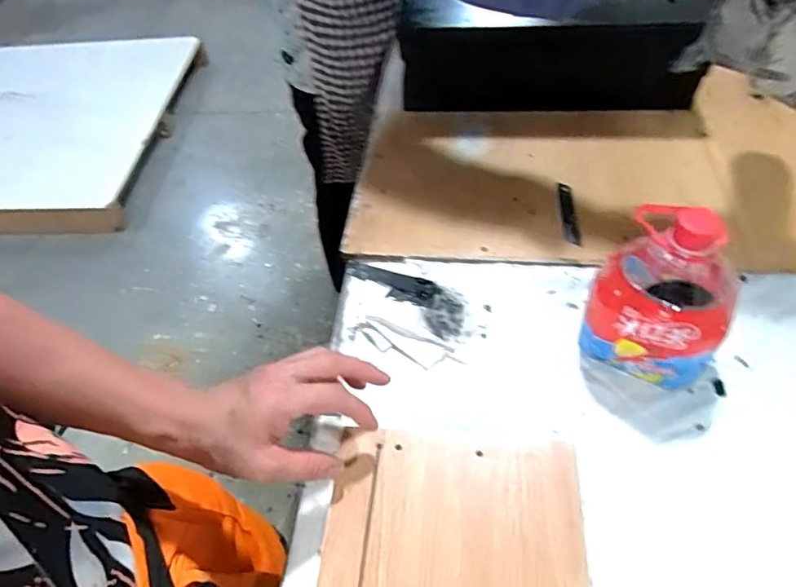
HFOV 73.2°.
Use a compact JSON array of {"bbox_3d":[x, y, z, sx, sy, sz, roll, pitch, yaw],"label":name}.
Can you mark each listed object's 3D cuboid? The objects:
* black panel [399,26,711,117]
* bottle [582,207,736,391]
[{"bbox_3d":[0.188,-0.285,0.683,0.362,0.115,0.031,4,54,9],"label":"black panel"},{"bbox_3d":[0.225,-0.002,0.444,0.102,0.148,0.094,25,59,22],"label":"bottle"}]

